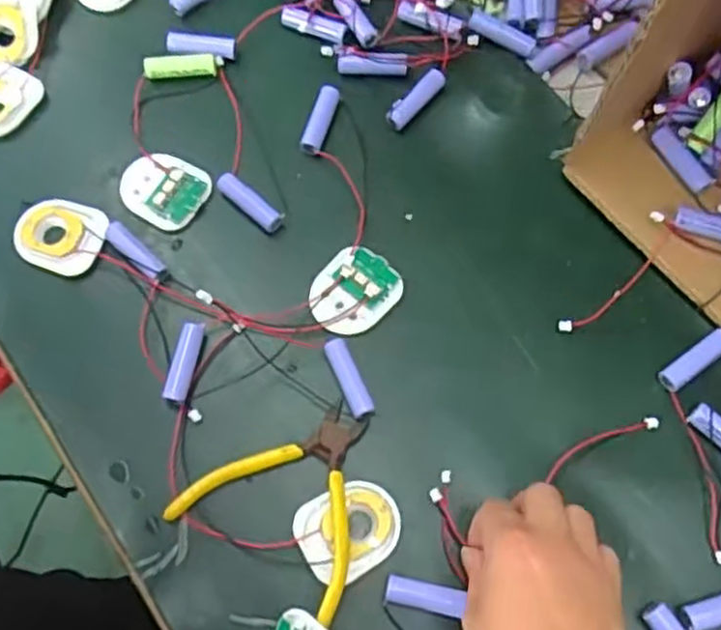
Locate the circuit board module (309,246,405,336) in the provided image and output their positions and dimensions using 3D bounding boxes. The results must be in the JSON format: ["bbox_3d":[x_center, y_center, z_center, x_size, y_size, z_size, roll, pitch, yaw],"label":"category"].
[{"bbox_3d":[-0.003,-0.016,0.475,0.059,0.010,0.049,-34,73,-11],"label":"circuit board module"}]

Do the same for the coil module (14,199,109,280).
[{"bbox_3d":[-0.196,-0.053,0.489,0.055,0.005,0.051,18,71,7],"label":"coil module"}]

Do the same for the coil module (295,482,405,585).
[{"bbox_3d":[-0.006,0.120,0.422,0.058,0.004,0.047,-31,72,-10],"label":"coil module"}]

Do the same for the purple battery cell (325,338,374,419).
[{"bbox_3d":[-0.007,0.039,0.456,0.013,0.011,0.051,-22,71,-7],"label":"purple battery cell"}]

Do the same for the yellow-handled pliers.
[{"bbox_3d":[-0.035,0.097,0.425,0.108,0.023,0.105,31,73,11],"label":"yellow-handled pliers"}]

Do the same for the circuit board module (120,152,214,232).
[{"bbox_3d":[-0.133,-0.085,0.502,0.057,0.004,0.049,27,72,10],"label":"circuit board module"}]

